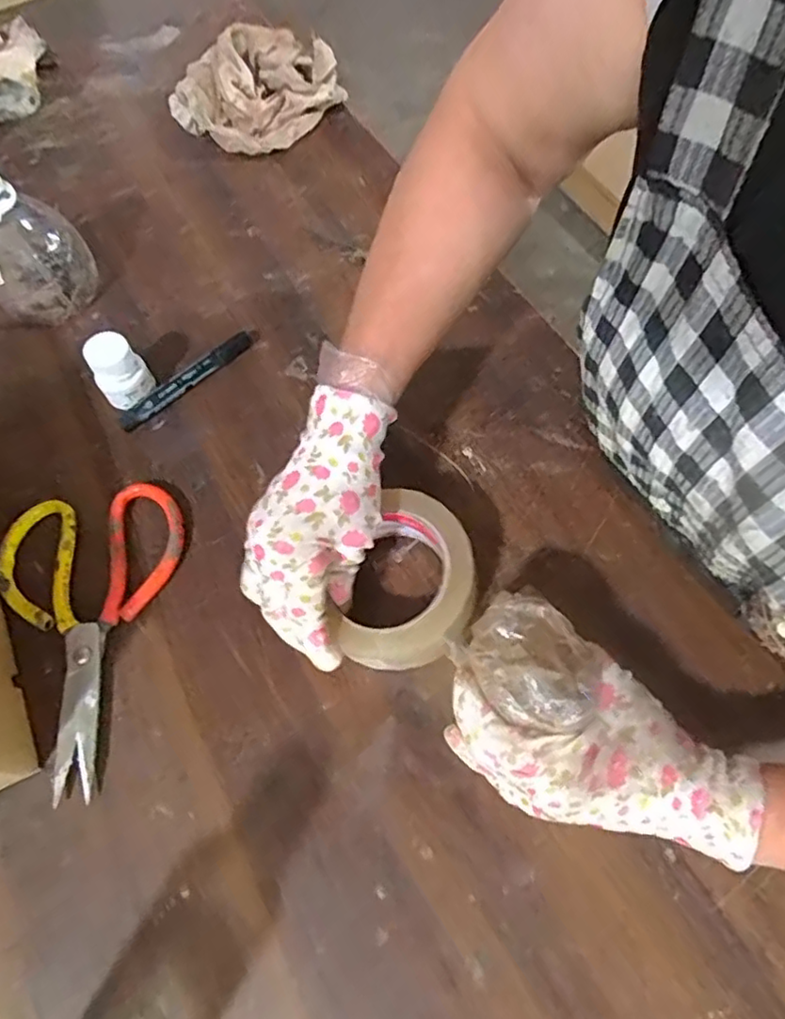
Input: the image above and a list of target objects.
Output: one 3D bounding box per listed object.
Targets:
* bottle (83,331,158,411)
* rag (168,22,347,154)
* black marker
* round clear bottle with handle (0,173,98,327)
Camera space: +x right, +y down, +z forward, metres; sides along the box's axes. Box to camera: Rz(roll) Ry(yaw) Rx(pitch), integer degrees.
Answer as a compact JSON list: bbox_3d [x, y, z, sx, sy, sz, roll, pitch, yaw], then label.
[{"bbox_3d":[-0.217,-0.109,0.502,0.040,0.057,0.033,-34,66,-15],"label":"bottle"},{"bbox_3d":[-0.145,-0.453,0.670,0.183,0.080,0.134,-15,63,-4],"label":"rag"},{"bbox_3d":[-0.170,-0.107,0.521,0.127,0.018,0.015,-39,67,-17],"label":"black marker"},{"bbox_3d":[-0.322,-0.225,0.534,0.103,0.121,0.083,-33,66,-14],"label":"round clear bottle with handle"}]

